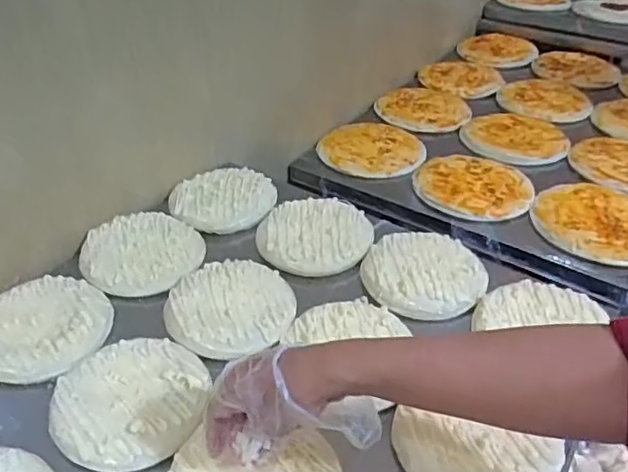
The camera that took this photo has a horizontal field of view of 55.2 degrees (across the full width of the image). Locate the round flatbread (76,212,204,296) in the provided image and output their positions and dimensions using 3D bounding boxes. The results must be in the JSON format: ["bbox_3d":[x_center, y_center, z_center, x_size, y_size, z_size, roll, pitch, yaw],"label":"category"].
[{"bbox_3d":[-0.216,0.018,0.760,0.146,0.022,0.137,-1,37,1],"label":"round flatbread"}]

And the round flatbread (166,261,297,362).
[{"bbox_3d":[-0.094,0.078,0.682,0.139,0.019,0.133,1,37,3],"label":"round flatbread"}]

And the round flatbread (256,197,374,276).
[{"bbox_3d":[0.001,-0.004,0.788,0.146,0.019,0.140,1,37,3],"label":"round flatbread"}]

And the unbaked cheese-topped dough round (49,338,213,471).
[{"bbox_3d":[-0.177,0.157,0.585,0.143,0.015,0.141,-1,37,1],"label":"unbaked cheese-topped dough round"}]

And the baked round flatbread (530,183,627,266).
[{"bbox_3d":[0.451,-0.029,0.947,0.194,0.015,0.192,-1,37,1],"label":"baked round flatbread"}]

